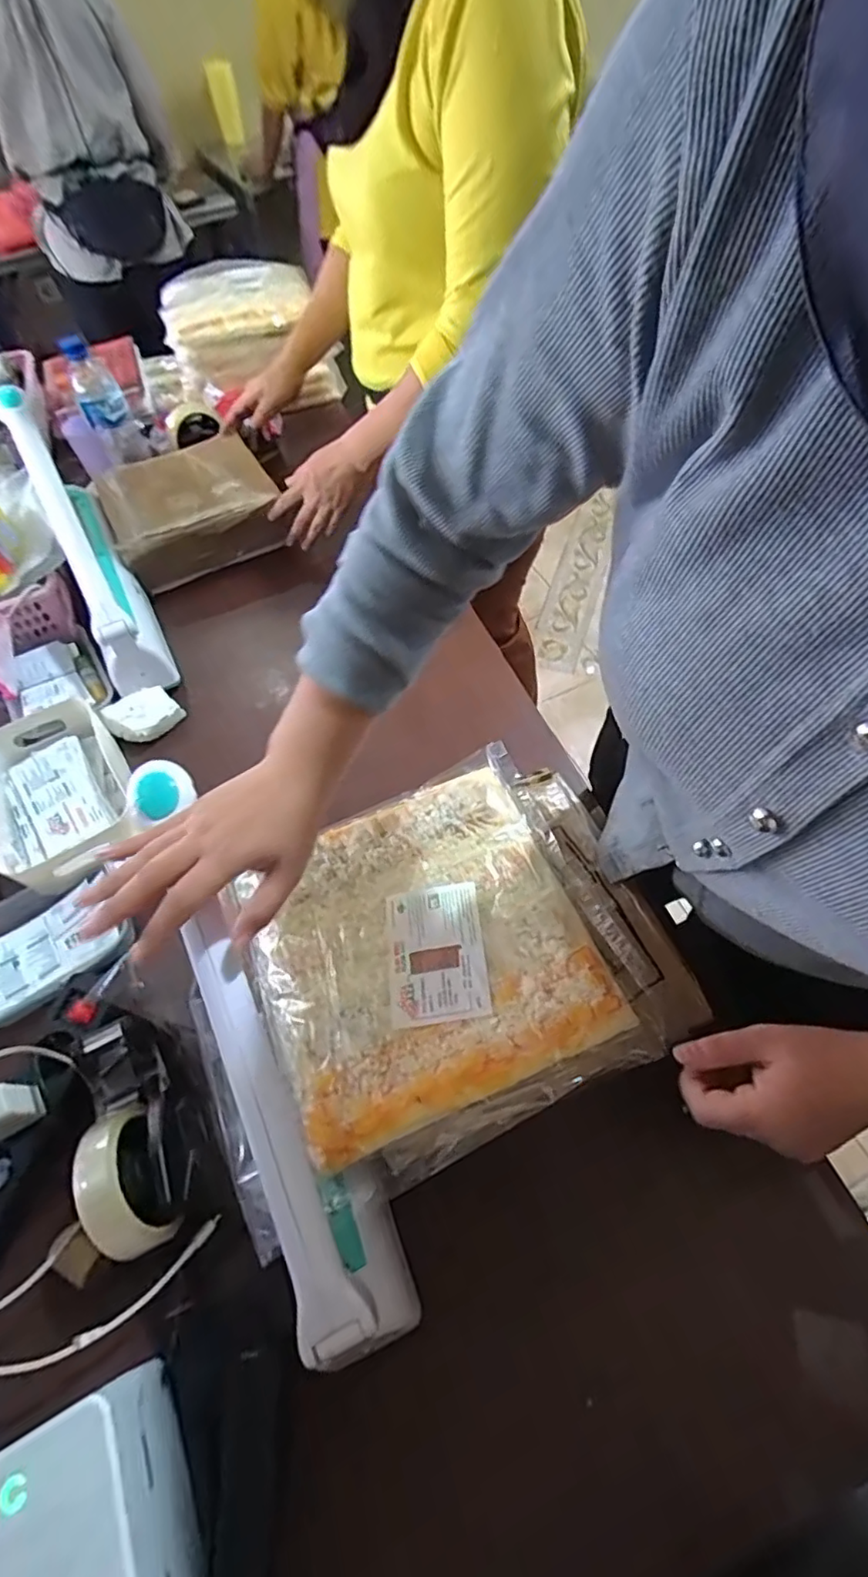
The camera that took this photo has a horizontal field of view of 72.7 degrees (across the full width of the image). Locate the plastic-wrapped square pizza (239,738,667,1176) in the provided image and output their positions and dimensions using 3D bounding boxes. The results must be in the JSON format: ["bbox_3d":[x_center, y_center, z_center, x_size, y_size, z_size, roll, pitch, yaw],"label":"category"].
[{"bbox_3d":[-0.008,0.113,0.463,0.265,0.028,0.264,-21,59,-9],"label":"plastic-wrapped square pizza"}]

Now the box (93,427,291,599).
[{"bbox_3d":[-0.376,-0.430,0.907,0.233,0.086,0.233,-22,59,-10],"label":"box"}]

